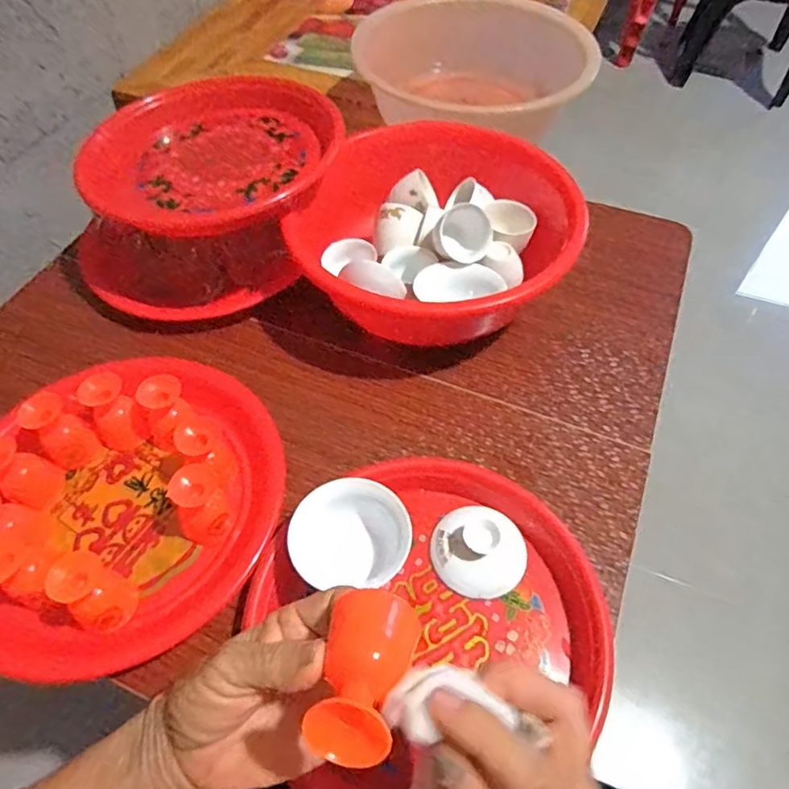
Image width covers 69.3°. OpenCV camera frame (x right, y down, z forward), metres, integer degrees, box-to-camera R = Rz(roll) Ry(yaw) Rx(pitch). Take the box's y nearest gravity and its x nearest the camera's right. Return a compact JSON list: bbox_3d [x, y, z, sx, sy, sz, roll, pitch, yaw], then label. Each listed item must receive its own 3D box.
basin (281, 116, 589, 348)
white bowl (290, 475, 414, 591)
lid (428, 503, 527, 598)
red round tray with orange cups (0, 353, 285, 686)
[{"bbox_3d":[0.041,-0.160,0.579,0.255,0.103,0.234,0,55,0],"label":"basin"},{"bbox_3d":[-0.031,0.105,0.416,0.081,0.048,0.073,2,55,2],"label":"white bowl"},{"bbox_3d":[0.064,0.114,0.425,0.070,0.027,0.066,0,55,0],"label":"lid"},{"bbox_3d":[-0.213,0.082,0.442,0.239,0.066,0.253,24,59,16],"label":"red round tray with orange cups"}]

